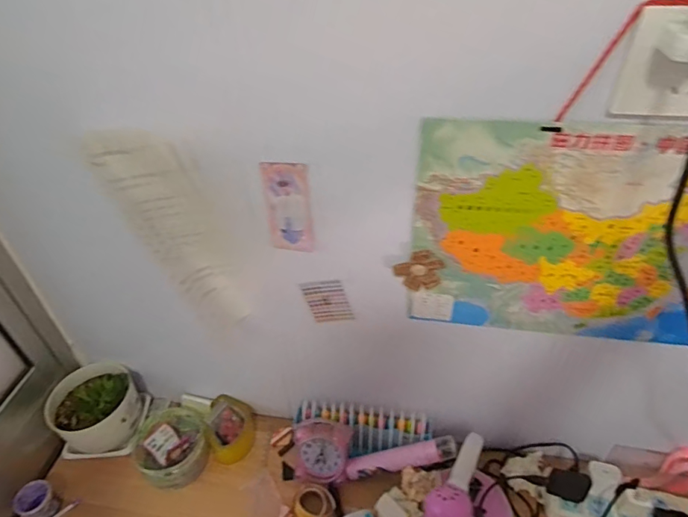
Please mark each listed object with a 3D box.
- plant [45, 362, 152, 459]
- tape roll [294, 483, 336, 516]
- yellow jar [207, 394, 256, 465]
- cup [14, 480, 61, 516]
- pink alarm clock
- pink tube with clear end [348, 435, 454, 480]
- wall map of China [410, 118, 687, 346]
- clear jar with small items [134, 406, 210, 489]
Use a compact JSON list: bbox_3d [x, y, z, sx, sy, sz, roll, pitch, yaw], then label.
[{"bbox_3d":[-0.447,0.262,0.828,0.144,0.130,0.139,-5,41,-3],"label":"plant"},{"bbox_3d":[-0.050,0.395,0.748,0.061,0.014,0.063,-1,41,1],"label":"tape roll"},{"bbox_3d":[-0.205,0.312,0.847,0.083,0.072,0.104,-14,42,-13],"label":"yellow jar"},{"bbox_3d":[-0.497,0.393,0.747,0.055,0.039,0.051,-1,41,1],"label":"cup"},{"bbox_3d":[-0.037,0.324,0.778,0.096,0.063,0.080,5,42,8],"label":"pink alarm clock"},{"bbox_3d":[0.090,0.325,0.752,0.187,0.022,0.035,-22,37,20],"label":"pink tube with clear end"},{"bbox_3d":[0.282,-0.009,0.510,0.394,0.284,0.011,4,41,10],"label":"wall map of China"},{"bbox_3d":[-0.306,0.330,0.822,0.133,0.066,0.122,-1,41,1],"label":"clear jar with small items"}]

